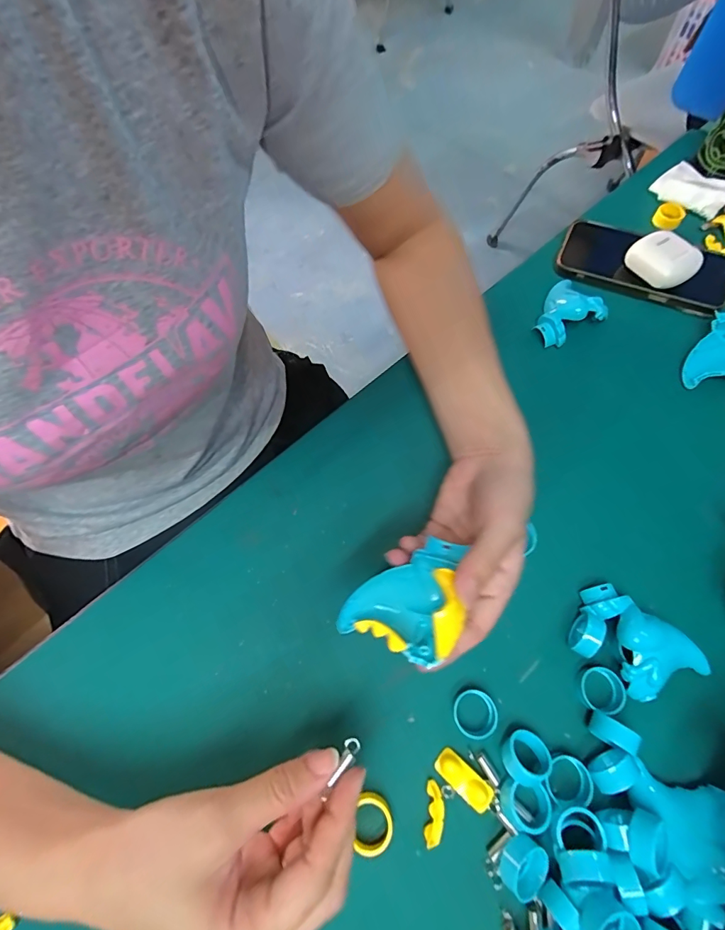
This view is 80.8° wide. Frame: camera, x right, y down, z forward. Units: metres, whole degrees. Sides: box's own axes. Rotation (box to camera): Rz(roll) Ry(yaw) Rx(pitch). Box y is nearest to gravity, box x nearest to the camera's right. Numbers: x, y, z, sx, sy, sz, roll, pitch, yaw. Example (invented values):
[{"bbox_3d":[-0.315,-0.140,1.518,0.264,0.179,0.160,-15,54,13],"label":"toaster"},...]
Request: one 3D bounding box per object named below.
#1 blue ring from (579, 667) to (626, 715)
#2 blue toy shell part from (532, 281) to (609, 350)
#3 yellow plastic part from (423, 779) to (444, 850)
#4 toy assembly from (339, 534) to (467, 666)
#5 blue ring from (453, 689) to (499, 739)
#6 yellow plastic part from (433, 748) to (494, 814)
[{"bbox_3d":[0.145,0.137,0.258,0.022,0.010,0.025,-15,66,-5],"label":"blue ring"},{"bbox_3d":[0.174,-0.138,0.370,0.057,0.020,0.060,-20,67,-7],"label":"blue toy shell part"},{"bbox_3d":[0.040,0.195,0.237,0.010,0.004,0.030,6,66,5],"label":"yellow plastic part"},{"bbox_3d":[0.028,0.077,0.228,0.074,0.036,0.050,-29,68,-11],"label":"toy assembly"},{"bbox_3d":[0.067,0.149,0.255,0.025,0.006,0.025,-1,66,2],"label":"blue ring"},{"bbox_3d":[0.058,0.179,0.241,0.032,0.007,0.015,38,72,17],"label":"yellow plastic part"}]

